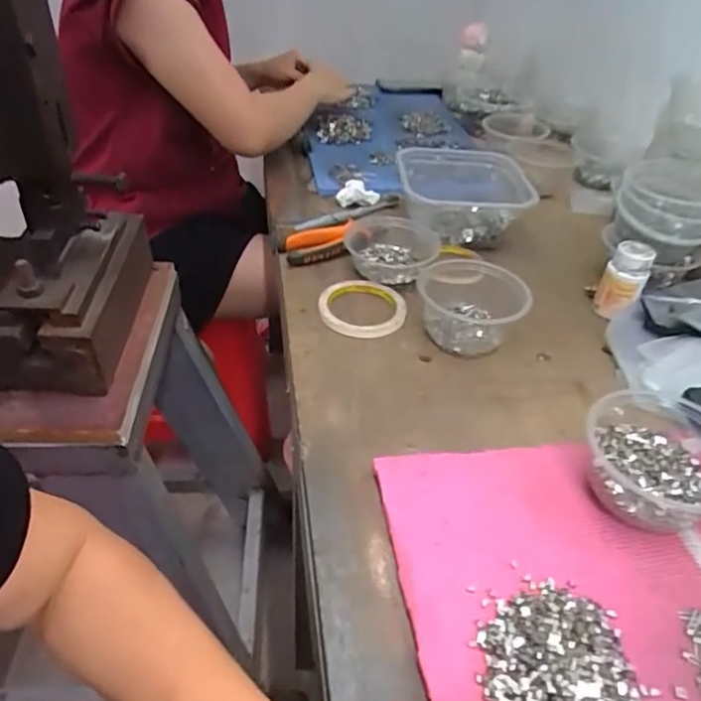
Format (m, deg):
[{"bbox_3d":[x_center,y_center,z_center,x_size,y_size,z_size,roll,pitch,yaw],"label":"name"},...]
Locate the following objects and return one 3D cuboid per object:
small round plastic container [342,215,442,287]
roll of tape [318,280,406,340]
[{"bbox_3d":[0.051,-0.130,0.725,0.116,0.043,0.120,1,40,0],"label":"small round plastic container"},{"bbox_3d":[0.013,-0.048,0.652,0.096,0.016,0.095,3,40,-3],"label":"roll of tape"}]

